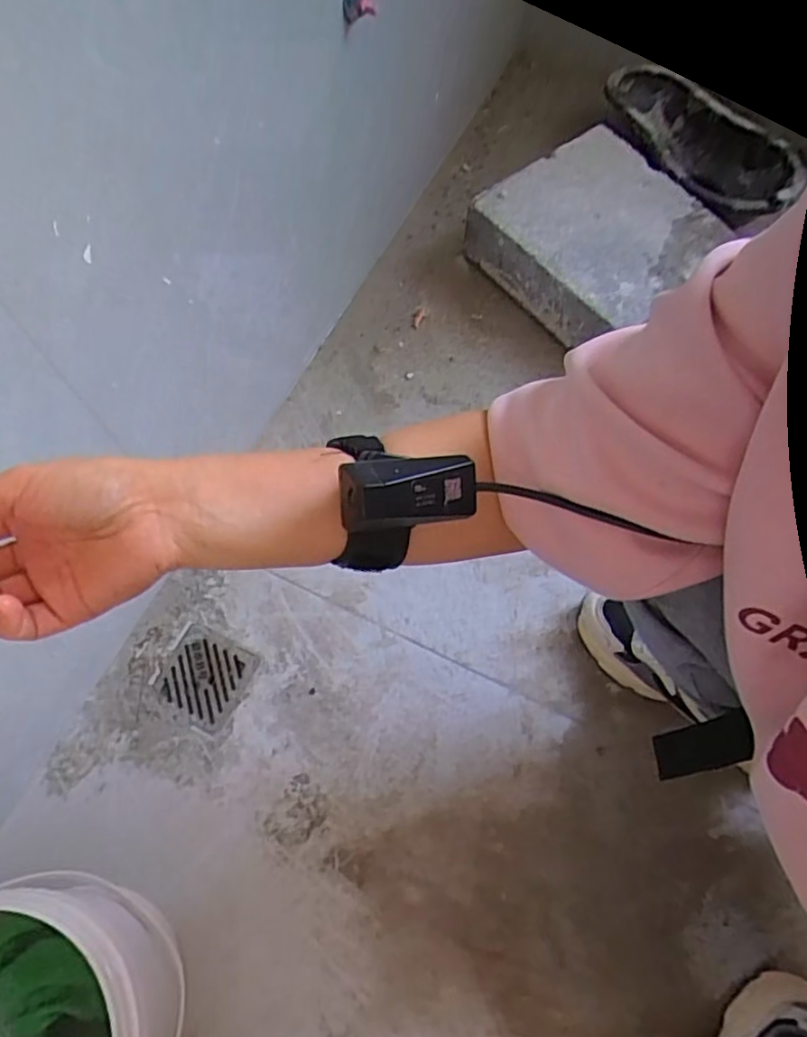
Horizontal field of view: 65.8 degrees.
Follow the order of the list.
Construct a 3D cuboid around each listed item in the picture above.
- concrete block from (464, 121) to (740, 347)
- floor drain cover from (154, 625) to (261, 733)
[{"bbox_3d":[0.283,-0.403,0.909,0.274,0.109,0.287,-38,72,-15],"label":"concrete block"},{"bbox_3d":[-0.225,0.178,0.707,0.091,0.010,0.093,28,70,11],"label":"floor drain cover"}]

